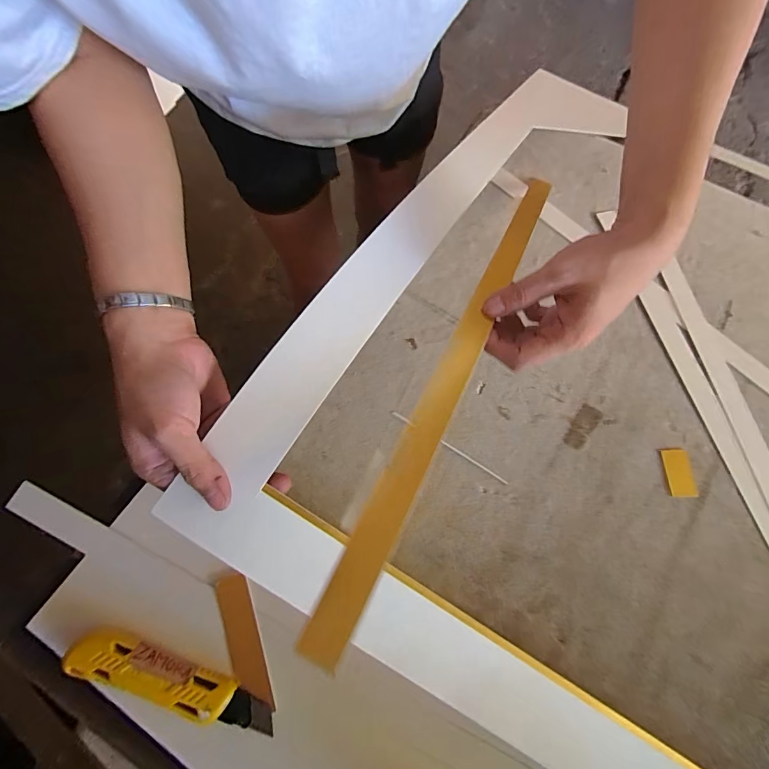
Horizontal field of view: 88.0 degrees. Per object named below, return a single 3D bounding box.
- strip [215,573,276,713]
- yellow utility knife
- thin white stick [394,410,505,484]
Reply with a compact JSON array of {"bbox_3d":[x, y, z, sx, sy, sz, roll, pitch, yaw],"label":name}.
[{"bbox_3d":[-0.114,0.207,0.320,0.026,0.004,0.099,-20,74,-8],"label":"strip"},{"bbox_3d":[-0.162,0.227,0.304,0.158,0.018,0.033,21,73,5],"label":"yellow utility knife"},{"bbox_3d":[0.061,0.060,0.382,0.126,0.004,0.004,32,74,8],"label":"thin white stick"}]

